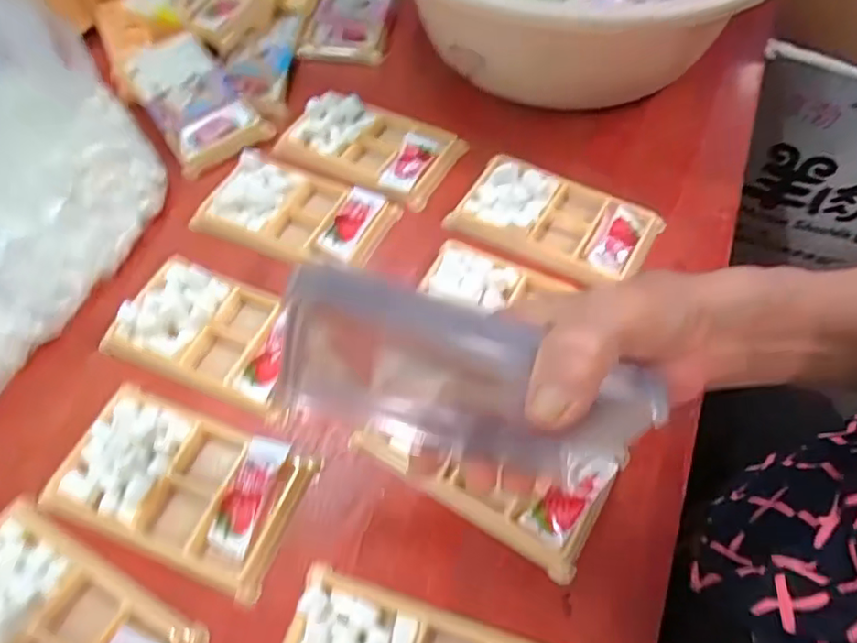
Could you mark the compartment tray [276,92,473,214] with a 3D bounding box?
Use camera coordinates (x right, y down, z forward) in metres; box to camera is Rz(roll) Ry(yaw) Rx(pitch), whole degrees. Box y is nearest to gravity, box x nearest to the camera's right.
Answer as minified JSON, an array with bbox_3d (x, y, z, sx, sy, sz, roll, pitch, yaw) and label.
[{"bbox_3d":[-0.046,-0.139,0.469,0.134,0.025,0.083,23,60,14],"label":"compartment tray"}]

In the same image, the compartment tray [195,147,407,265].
[{"bbox_3d":[-0.098,-0.083,0.442,0.134,0.020,0.081,21,60,13],"label":"compartment tray"}]

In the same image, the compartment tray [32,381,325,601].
[{"bbox_3d":[-0.138,0.085,0.321,0.135,0.013,0.076,19,60,12],"label":"compartment tray"}]

